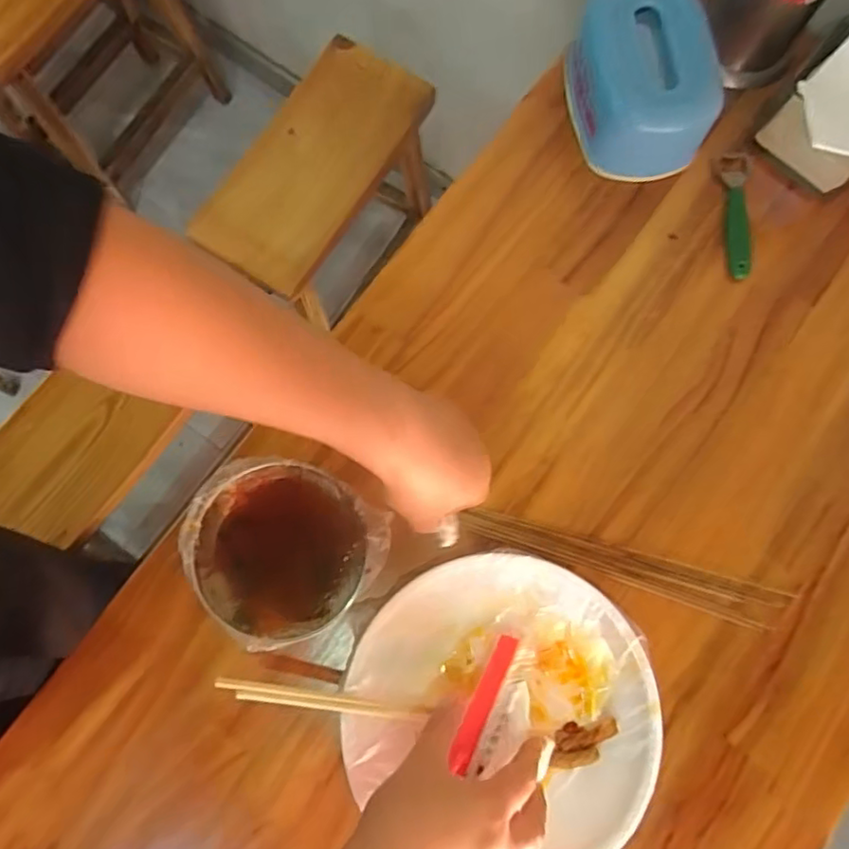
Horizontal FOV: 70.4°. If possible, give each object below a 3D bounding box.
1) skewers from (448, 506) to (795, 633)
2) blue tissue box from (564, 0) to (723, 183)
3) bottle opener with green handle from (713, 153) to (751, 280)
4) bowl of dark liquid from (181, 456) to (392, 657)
[{"bbox_3d":[0.175,0.126,0.537,0.283,0.005,0.035,16,79,3],"label":"skewers"},{"bbox_3d":[0.200,-0.329,0.578,0.104,0.099,0.157,-16,80,-4],"label":"blue tissue box"},{"bbox_3d":[0.310,-0.210,0.595,0.030,0.011,0.134,0,79,-1],"label":"bottle opener with green handle"},{"bbox_3d":[-0.115,0.104,0.501,0.143,0.070,0.140,0,79,-1],"label":"bowl of dark liquid"}]

